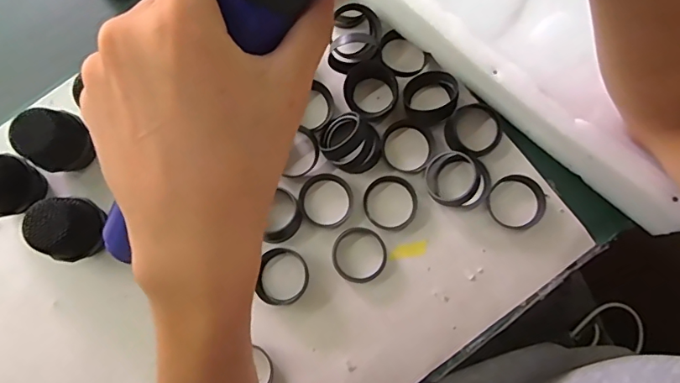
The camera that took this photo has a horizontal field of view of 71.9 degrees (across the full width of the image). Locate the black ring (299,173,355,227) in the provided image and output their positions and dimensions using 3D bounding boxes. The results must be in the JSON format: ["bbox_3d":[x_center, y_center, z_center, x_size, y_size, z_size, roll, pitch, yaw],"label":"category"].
[{"bbox_3d":[-0.011,0.007,0.383,0.044,0.008,0.043,0,80,2],"label":"black ring"}]

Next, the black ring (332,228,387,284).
[{"bbox_3d":[0.015,0.051,0.377,0.044,0.004,0.044,0,80,2],"label":"black ring"}]

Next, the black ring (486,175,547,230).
[{"bbox_3d":[0.142,0.008,0.375,0.045,0.009,0.044,0,80,2],"label":"black ring"}]

